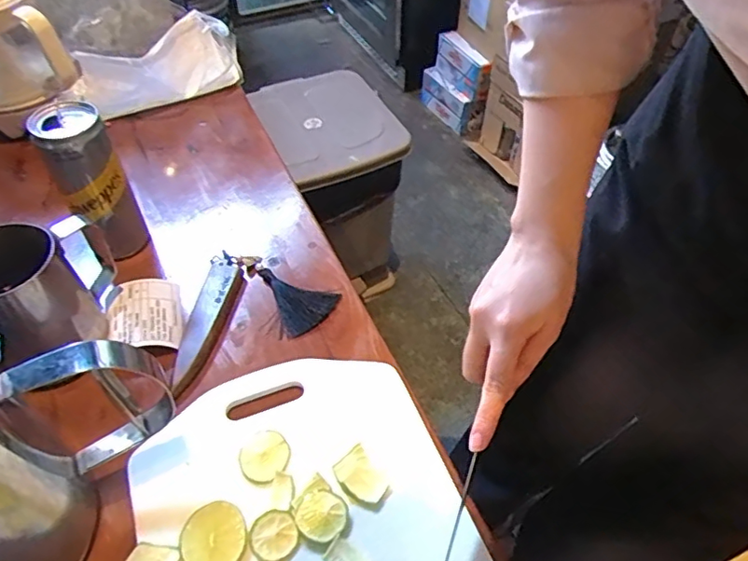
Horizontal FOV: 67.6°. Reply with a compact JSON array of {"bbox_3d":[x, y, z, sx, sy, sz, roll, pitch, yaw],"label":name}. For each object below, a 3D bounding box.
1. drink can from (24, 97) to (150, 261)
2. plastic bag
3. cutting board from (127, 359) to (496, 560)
[{"bbox_3d":[-0.250,-0.085,0.501,0.053,0.139,0.058,-30,59,-23],"label":"drink can"},{"bbox_3d":[-0.264,-0.263,0.694,0.201,0.076,0.046,-31,57,-24],"label":"plastic bag"},{"bbox_3d":[-0.039,0.174,0.370,0.211,0.014,0.271,-19,52,-16],"label":"cutting board"}]

